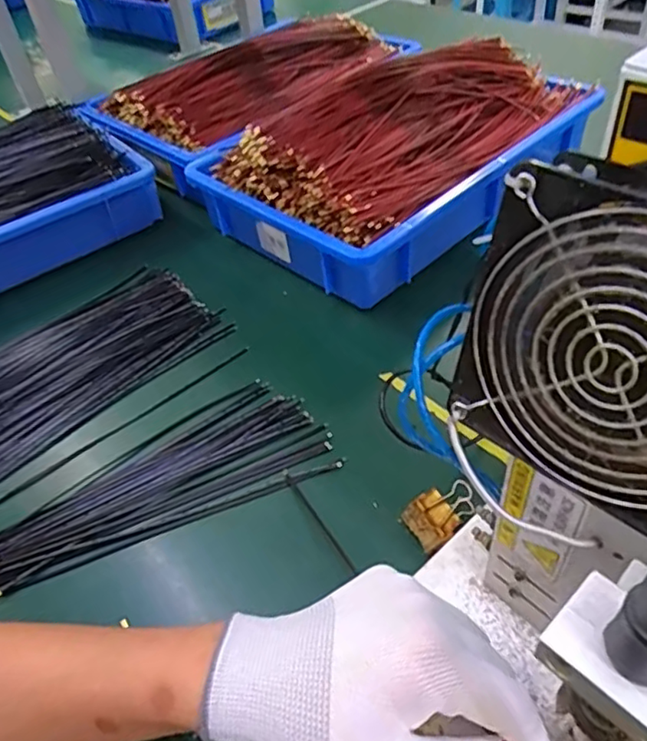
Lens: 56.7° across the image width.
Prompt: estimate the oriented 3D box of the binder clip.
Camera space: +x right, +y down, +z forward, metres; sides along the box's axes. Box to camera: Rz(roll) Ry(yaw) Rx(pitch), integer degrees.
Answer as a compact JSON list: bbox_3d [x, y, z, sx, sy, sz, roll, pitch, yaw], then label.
[{"bbox_3d":[0.082,0.098,0.416,0.044,0.024,0.039,-23,47,-14],"label":"binder clip"}]

